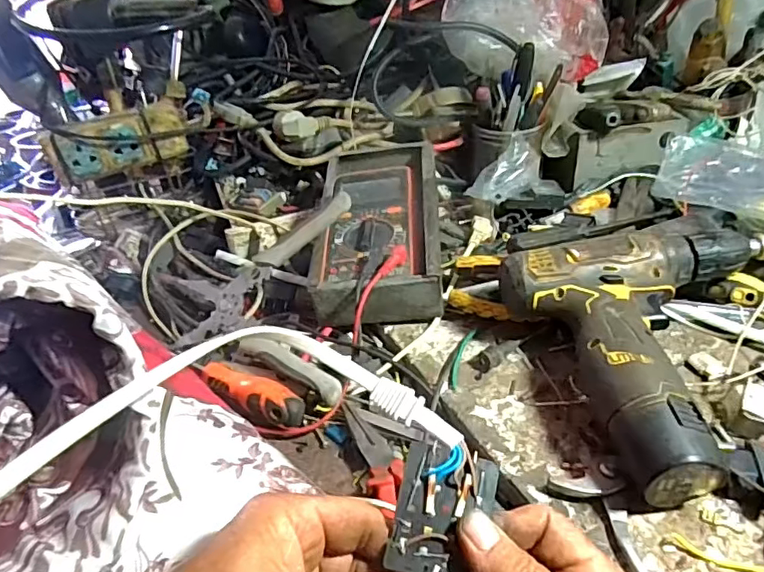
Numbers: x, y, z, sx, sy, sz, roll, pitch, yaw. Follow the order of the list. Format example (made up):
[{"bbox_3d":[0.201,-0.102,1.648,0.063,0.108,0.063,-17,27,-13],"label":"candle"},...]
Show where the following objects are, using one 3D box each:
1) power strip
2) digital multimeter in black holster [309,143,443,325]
[{"bbox_3d":[-0.275,-0.151,0.582,0.136,0.051,0.029,-17,39,-15],"label":"power strip"},{"bbox_3d":[-0.001,-0.058,0.514,0.110,0.054,0.236,-3,36,4],"label":"digital multimeter in black holster"}]

